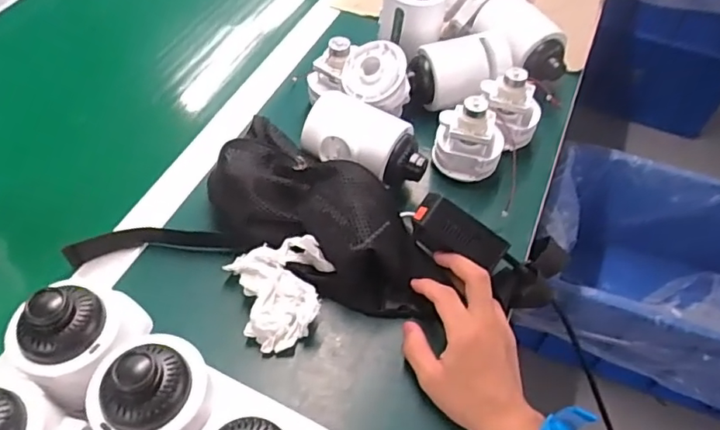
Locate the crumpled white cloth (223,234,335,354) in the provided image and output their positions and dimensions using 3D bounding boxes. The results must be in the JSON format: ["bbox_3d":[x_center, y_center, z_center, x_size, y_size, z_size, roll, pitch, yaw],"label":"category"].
[{"bbox_3d":[-0.067,0.064,0.484,0.085,0.045,0.090,-15,51,-13],"label":"crumpled white cloth"}]

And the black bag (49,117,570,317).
[{"bbox_3d":[-0.037,0.007,0.501,0.417,0.096,0.166,12,50,14],"label":"black bag"}]

